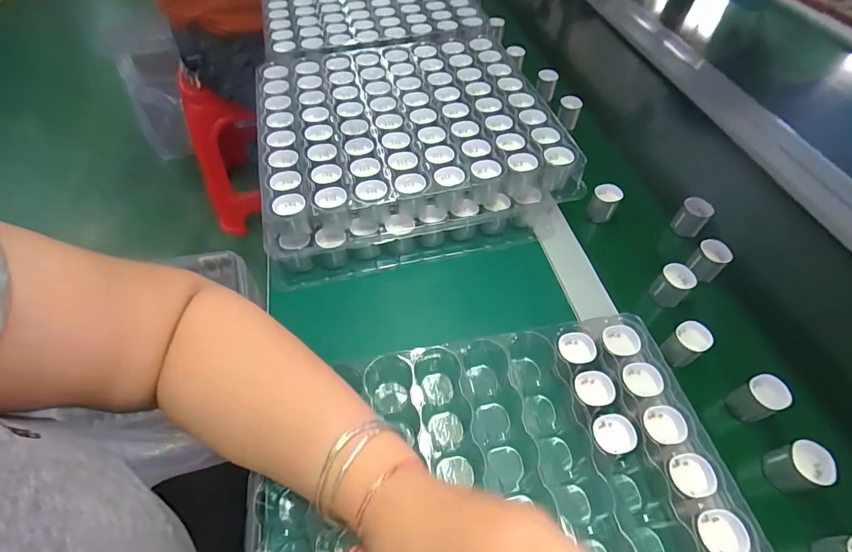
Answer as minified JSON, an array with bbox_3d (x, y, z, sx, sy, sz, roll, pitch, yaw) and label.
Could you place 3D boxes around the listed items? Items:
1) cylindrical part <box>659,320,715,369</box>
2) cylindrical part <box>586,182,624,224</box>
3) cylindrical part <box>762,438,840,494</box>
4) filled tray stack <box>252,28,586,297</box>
[{"bbox_3d":[0.236,0.061,0.381,0.029,0.034,0.028,0,54,1],"label":"cylindrical part"},{"bbox_3d":[0.209,-0.086,0.492,0.030,0.043,0.028,0,54,1],"label":"cylindrical part"},{"bbox_3d":[0.286,0.147,0.322,0.030,0.033,0.031,0,54,1],"label":"cylindrical part"},{"bbox_3d":[-0.024,-0.162,0.515,0.322,0.086,0.306,-11,55,-7],"label":"filled tray stack"}]

